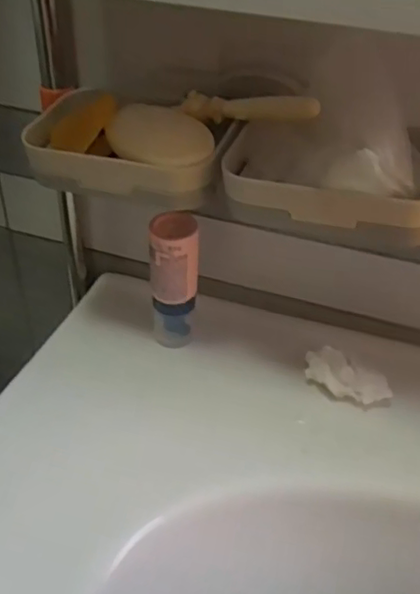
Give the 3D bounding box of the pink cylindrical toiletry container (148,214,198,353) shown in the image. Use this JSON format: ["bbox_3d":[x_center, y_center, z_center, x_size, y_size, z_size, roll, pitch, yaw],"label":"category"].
[{"bbox_3d":[-0.026,-0.004,0.473,0.034,0.122,0.027,1,39,-2],"label":"pink cylindrical toiletry container"}]

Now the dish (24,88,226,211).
[{"bbox_3d":[-0.051,-0.095,0.400,0.130,0.038,0.079,19,42,19],"label":"dish"}]

